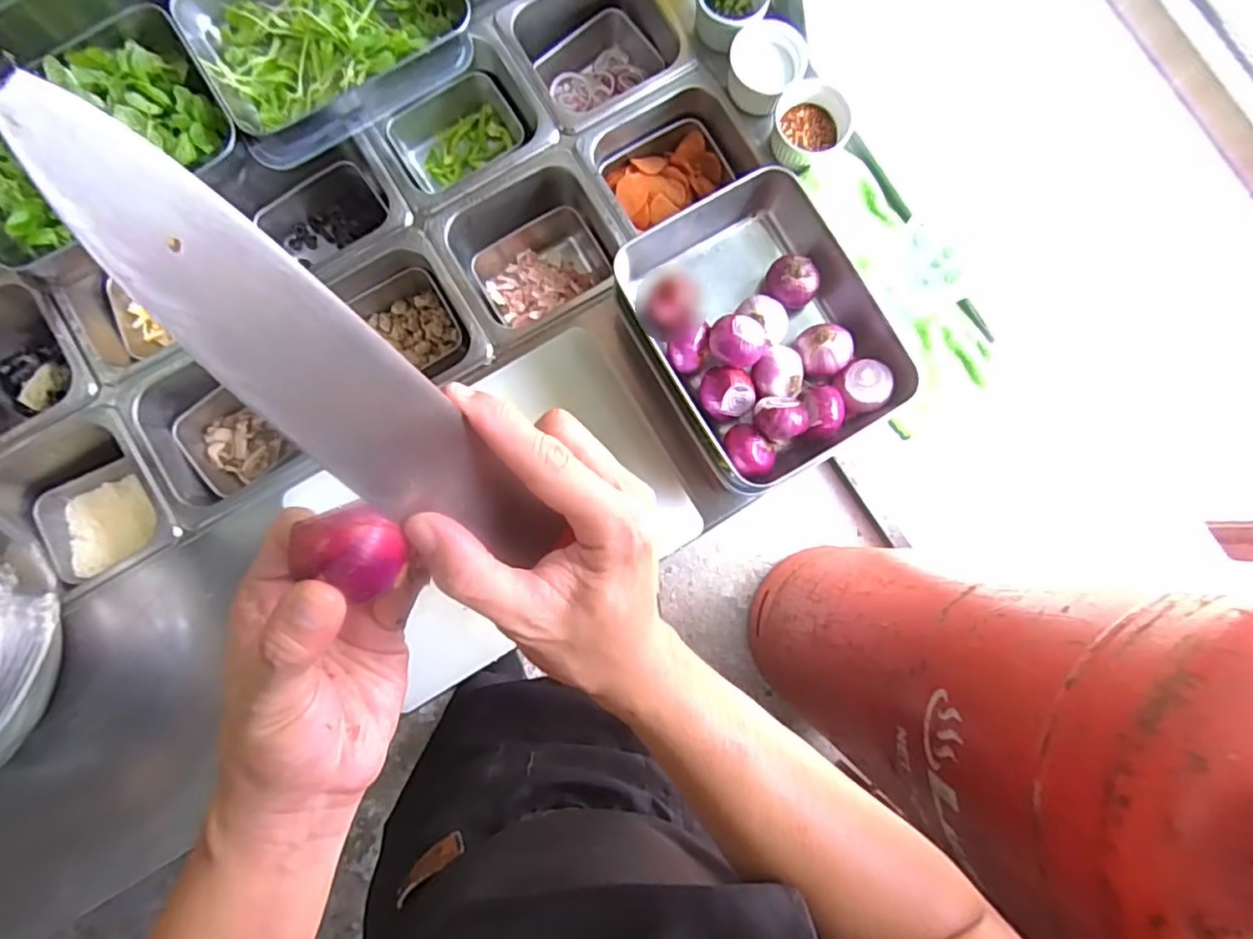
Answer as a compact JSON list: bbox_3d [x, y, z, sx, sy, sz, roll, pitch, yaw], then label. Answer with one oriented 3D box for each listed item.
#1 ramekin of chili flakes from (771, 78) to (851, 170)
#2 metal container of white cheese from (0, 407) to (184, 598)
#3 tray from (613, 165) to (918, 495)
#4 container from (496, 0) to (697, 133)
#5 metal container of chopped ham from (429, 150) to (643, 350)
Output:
[{"bbox_3d":[0.187,-0.359,0.651,0.071,0.039,0.077,0,85,-1],"label":"ramekin of chili flakes"},{"bbox_3d":[-0.545,0.037,0.649,0.166,0.083,0.163,-33,87,-4],"label":"metal container of white cheese"},{"bbox_3d":[0.124,-0.128,0.580,0.212,0.067,0.256,-28,86,-4],"label":"tray"},{"bbox_3d":[-0.033,-0.457,0.714,0.171,0.093,0.164,-31,87,-4],"label":"container"},{"bbox_3d":[-0.096,-0.227,0.694,0.176,0.101,0.162,-31,87,-4],"label":"metal container of chopped ham"}]

